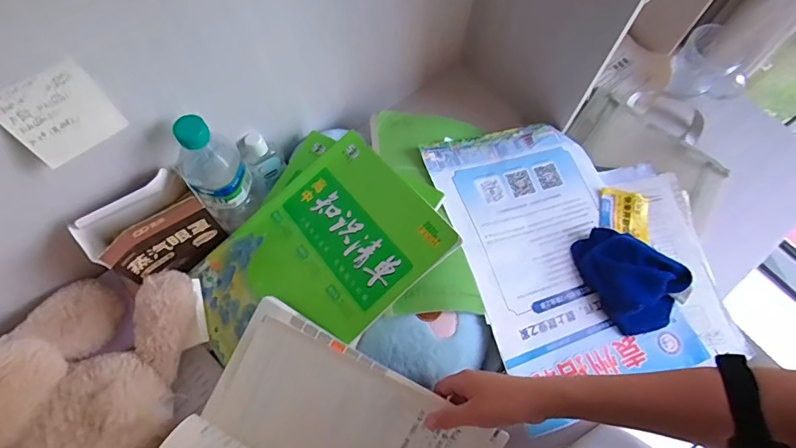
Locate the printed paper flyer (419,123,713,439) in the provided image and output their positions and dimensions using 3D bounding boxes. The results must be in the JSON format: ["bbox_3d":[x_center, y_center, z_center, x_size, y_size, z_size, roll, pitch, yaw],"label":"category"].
[{"bbox_3d":[0.203,0.032,0.597,0.249,0.025,0.371,-14,71,-21],"label":"printed paper flyer"}]

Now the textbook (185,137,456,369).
[{"bbox_3d":[-0.100,0.039,0.523,0.277,0.012,0.211,-41,62,-2],"label":"textbook"}]

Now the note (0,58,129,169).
[{"bbox_3d":[-0.286,-0.093,0.386,0.074,0.070,0.007,-37,49,-16],"label":"note"}]

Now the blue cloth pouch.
[{"bbox_3d":[0.299,0.062,0.578,0.102,0.033,0.138,-28,70,-13],"label":"blue cloth pouch"}]

